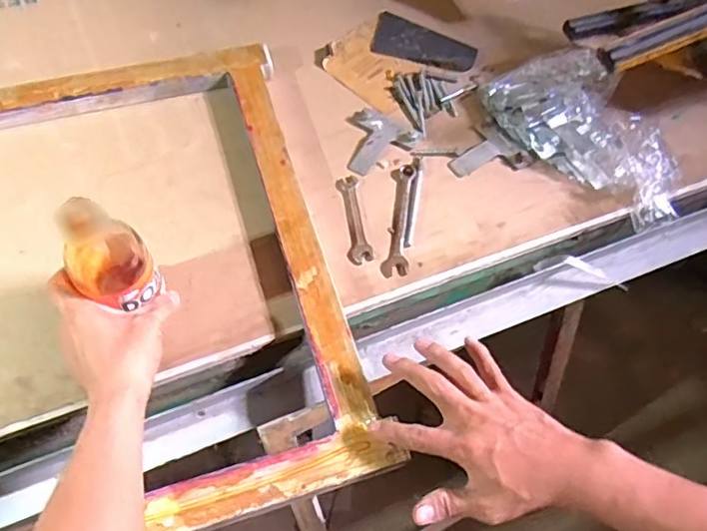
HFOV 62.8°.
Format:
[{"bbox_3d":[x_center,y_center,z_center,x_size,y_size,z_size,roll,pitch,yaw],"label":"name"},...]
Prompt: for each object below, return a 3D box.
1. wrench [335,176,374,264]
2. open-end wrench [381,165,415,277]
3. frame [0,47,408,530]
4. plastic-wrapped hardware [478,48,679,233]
[{"bbox_3d":[0.000,-0.052,0.635,0.026,0.004,0.111,-8,62,-7],"label":"wrench"},{"bbox_3d":[0.051,-0.053,0.638,0.026,0.004,0.143,7,61,1],"label":"open-end wrench"},{"bbox_3d":[-0.384,0.035,0.538,0.725,0.053,0.535,-14,63,-10],"label":"frame"},{"bbox_3d":[0.280,-0.161,0.685,0.126,0.063,0.254,-38,70,-21],"label":"plastic-wrapped hardware"}]

